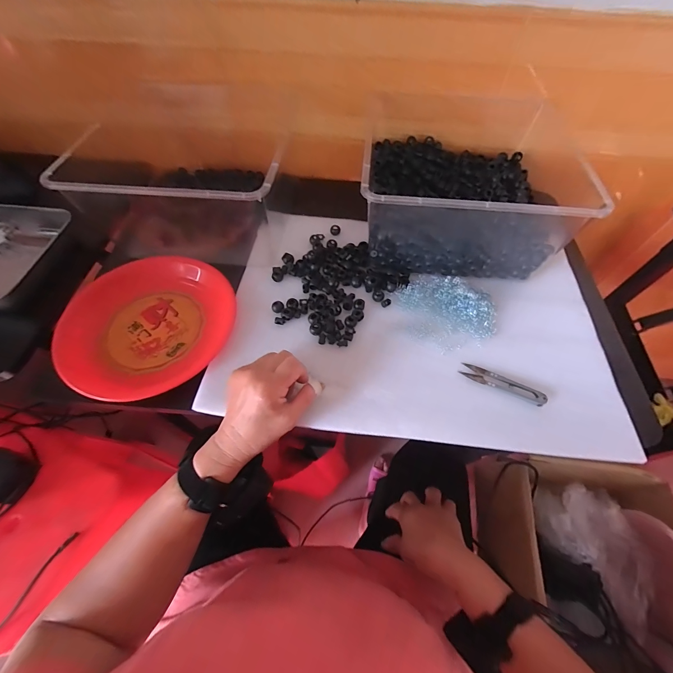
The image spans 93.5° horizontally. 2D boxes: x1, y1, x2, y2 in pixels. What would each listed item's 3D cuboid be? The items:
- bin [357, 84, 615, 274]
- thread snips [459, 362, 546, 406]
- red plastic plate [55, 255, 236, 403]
[{"bbox_3d":[0.182,-0.258,0.489,0.269,0.129,0.298,4,59,2],"label":"bin"},{"bbox_3d":[0.210,0.058,0.399,0.099,0.010,0.023,23,61,12],"label":"thread snips"},{"bbox_3d":[-0.262,-0.020,0.442,0.223,0.045,0.214,0,59,-1],"label":"red plastic plate"}]

